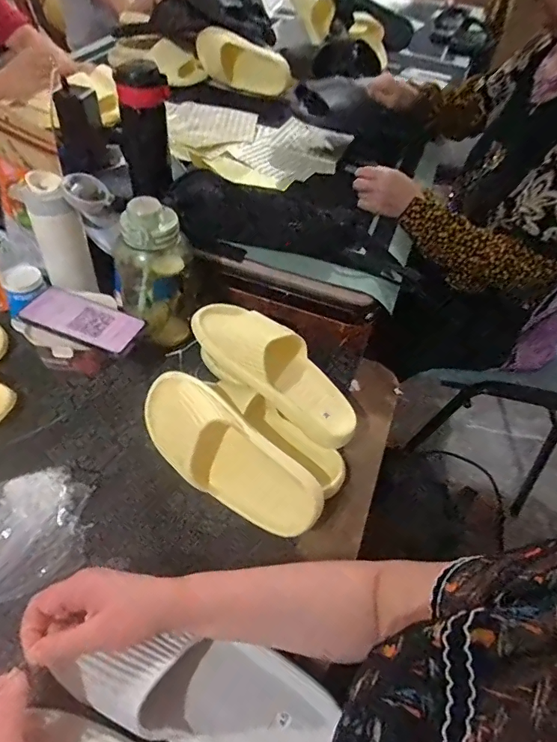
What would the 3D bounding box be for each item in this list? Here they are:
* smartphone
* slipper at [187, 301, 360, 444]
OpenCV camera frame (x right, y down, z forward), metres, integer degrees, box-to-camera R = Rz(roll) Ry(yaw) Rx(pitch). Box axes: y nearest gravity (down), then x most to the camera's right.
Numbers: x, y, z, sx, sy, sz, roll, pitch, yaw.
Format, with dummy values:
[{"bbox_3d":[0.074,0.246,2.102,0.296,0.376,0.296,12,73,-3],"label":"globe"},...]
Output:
[{"bbox_3d":[-0.267,-0.073,0.645,0.146,0.009,0.076,23,47,3],"label":"smartphone"},{"bbox_3d":[0.003,-0.007,0.602,0.247,0.066,0.087,41,55,1],"label":"slipper"}]

